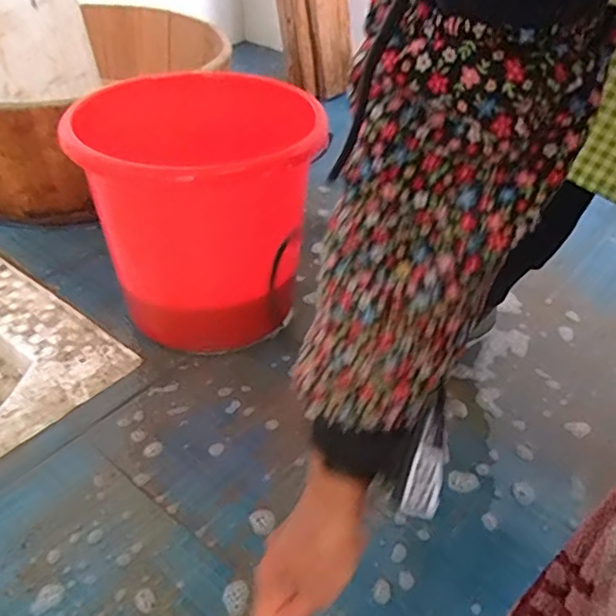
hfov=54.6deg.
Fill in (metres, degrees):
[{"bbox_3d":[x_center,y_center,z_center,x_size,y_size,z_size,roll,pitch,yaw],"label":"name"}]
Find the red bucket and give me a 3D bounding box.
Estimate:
[{"bbox_3d":[-0.129,-0.126,0.780,0.280,0.279,0.280,1,40,-1],"label":"red bucket"}]

